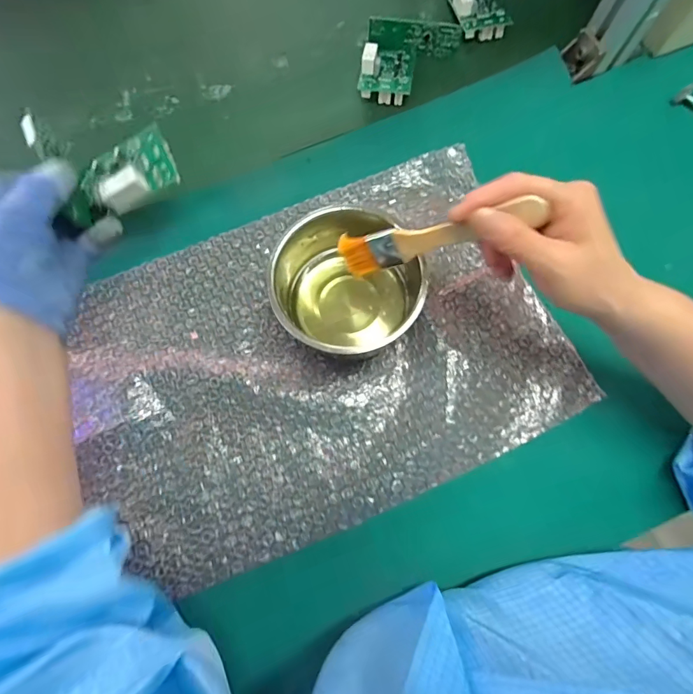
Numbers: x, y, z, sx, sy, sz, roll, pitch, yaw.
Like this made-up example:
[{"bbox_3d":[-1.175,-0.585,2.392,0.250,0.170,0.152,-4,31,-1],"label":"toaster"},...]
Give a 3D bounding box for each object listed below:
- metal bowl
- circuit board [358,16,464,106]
[{"bbox_3d":[0.000,-0.044,0.340,0.115,0.068,0.118,-1,74,2],"label":"metal bowl"},{"bbox_3d":[0.068,-0.310,0.432,0.097,0.027,0.094,10,75,5],"label":"circuit board"}]

